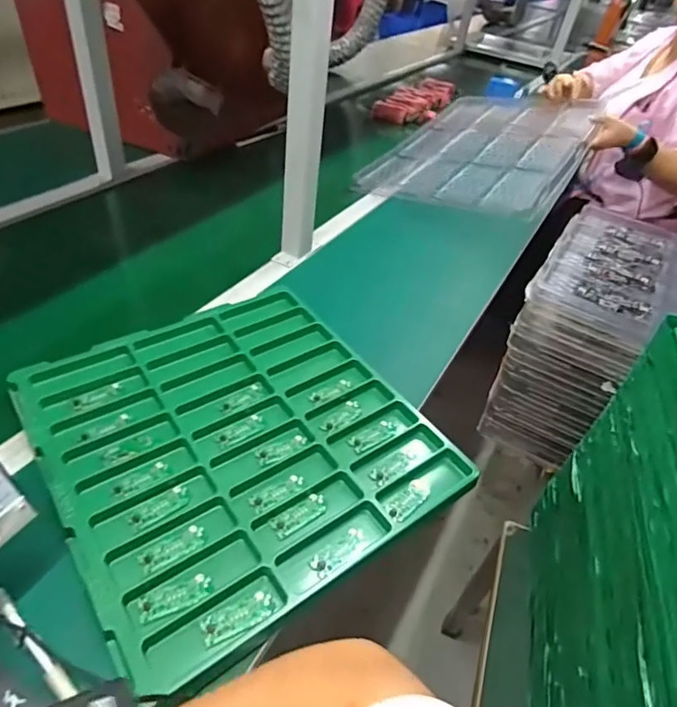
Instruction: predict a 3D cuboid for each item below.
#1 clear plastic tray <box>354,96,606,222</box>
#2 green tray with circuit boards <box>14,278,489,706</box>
[{"bbox_3d":[0.339,-0.478,1.136,0.409,0.029,0.572,18,52,30],"label":"clear plastic tray"},{"bbox_3d":[-0.110,0.084,0.544,0.361,0.023,0.389,-24,49,-30],"label":"green tray with circuit boards"}]

